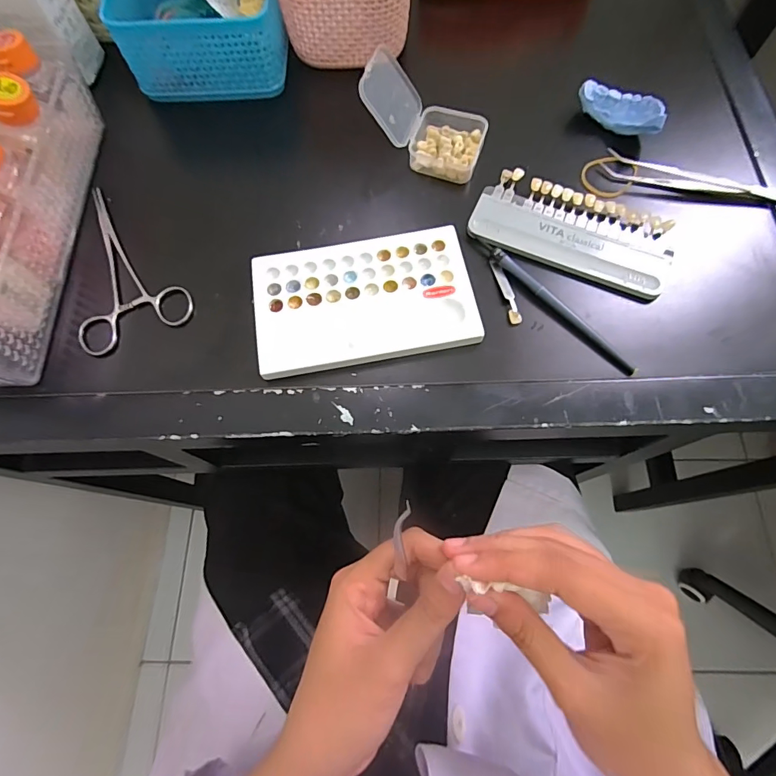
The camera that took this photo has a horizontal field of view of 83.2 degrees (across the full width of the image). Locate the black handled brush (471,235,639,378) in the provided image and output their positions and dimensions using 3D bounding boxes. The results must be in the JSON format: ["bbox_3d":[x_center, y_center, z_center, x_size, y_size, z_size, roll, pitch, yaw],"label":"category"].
[{"bbox_3d":[0.118,-0.060,0.311,0.010,0.010,0.142,-42,75,-13],"label":"black handled brush"}]

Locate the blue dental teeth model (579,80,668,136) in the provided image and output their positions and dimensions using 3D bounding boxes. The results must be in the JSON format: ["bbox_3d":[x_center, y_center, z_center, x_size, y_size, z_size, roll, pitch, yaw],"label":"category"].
[{"bbox_3d":[0.190,-0.228,0.357,0.071,0.025,0.022,39,75,14],"label":"blue dental teeth model"}]

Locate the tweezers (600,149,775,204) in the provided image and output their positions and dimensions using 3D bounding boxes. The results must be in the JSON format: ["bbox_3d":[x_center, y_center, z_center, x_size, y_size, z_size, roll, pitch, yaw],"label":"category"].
[{"bbox_3d":[0.246,-0.166,0.347,0.145,0.017,0.020,12,71,6],"label":"tweezers"}]

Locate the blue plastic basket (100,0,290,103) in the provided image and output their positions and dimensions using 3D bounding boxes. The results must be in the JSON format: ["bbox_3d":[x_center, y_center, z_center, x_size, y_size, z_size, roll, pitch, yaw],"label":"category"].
[{"bbox_3d":[-0.158,-0.329,0.376,0.128,0.073,0.137,-8,70,-2],"label":"blue plastic basket"}]

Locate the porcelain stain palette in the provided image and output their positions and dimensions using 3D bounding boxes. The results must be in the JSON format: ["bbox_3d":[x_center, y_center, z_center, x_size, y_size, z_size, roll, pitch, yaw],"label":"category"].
[{"bbox_3d":[-0.017,-0.063,0.313,0.152,0.010,0.095,-11,70,-3],"label":"porcelain stain palette"}]

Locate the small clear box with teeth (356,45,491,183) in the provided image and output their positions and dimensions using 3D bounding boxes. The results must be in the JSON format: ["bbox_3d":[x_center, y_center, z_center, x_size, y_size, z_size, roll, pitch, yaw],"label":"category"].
[{"bbox_3d":[0.030,-0.211,0.339,0.092,0.057,0.055,21,72,8],"label":"small clear box with teeth"}]

